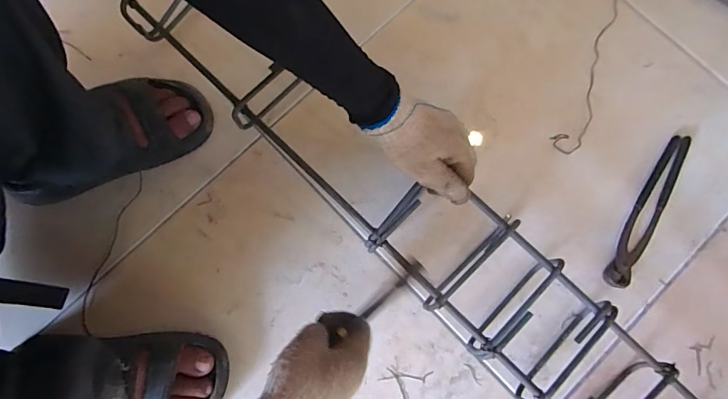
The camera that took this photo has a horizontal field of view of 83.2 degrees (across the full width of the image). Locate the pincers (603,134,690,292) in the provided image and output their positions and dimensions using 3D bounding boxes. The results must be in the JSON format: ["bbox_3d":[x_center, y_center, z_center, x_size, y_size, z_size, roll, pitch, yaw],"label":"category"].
[{"bbox_3d":[0.367,0.012,0.525,0.035,0.014,0.226,32,81,5],"label":"pincers"}]

